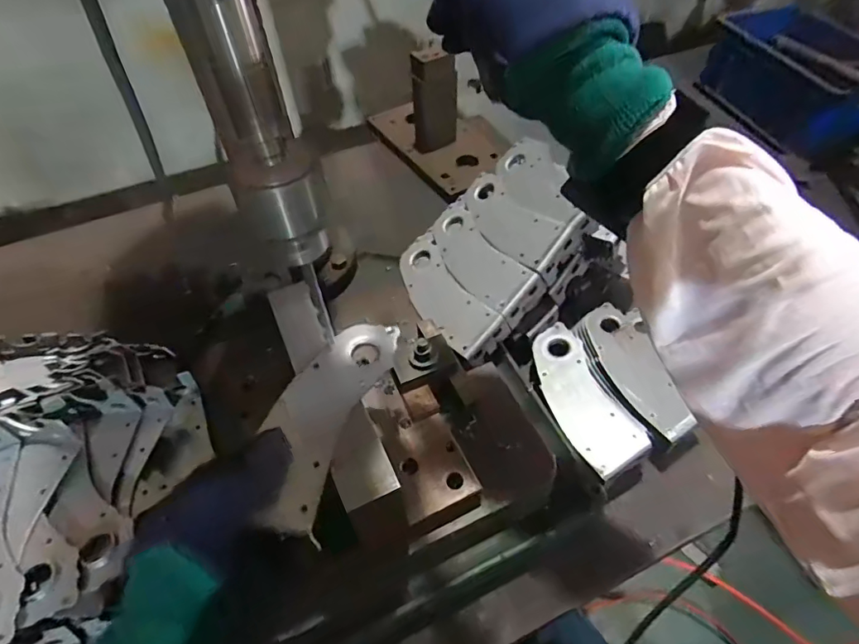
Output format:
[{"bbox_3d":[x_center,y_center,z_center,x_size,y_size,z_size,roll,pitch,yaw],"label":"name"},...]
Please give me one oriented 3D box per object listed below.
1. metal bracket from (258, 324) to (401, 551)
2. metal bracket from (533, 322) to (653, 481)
[{"bbox_3d":[-0.080,0.068,0.367,0.072,0.005,0.170,11,53,9],"label":"metal bracket"},{"bbox_3d":[0.164,0.076,0.534,0.070,0.017,0.175,-16,55,-10],"label":"metal bracket"}]

